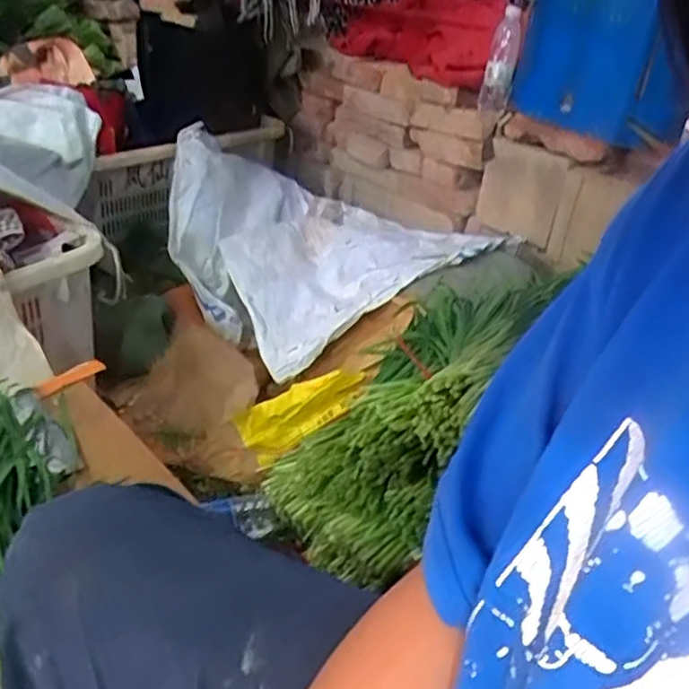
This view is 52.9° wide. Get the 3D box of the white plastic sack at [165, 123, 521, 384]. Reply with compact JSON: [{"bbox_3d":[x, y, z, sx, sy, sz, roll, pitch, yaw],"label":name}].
[{"bbox_3d":[-0.048,-0.231,1.480,0.623,0.242,0.539,-12,37,-27],"label":"white plastic sack"}]

